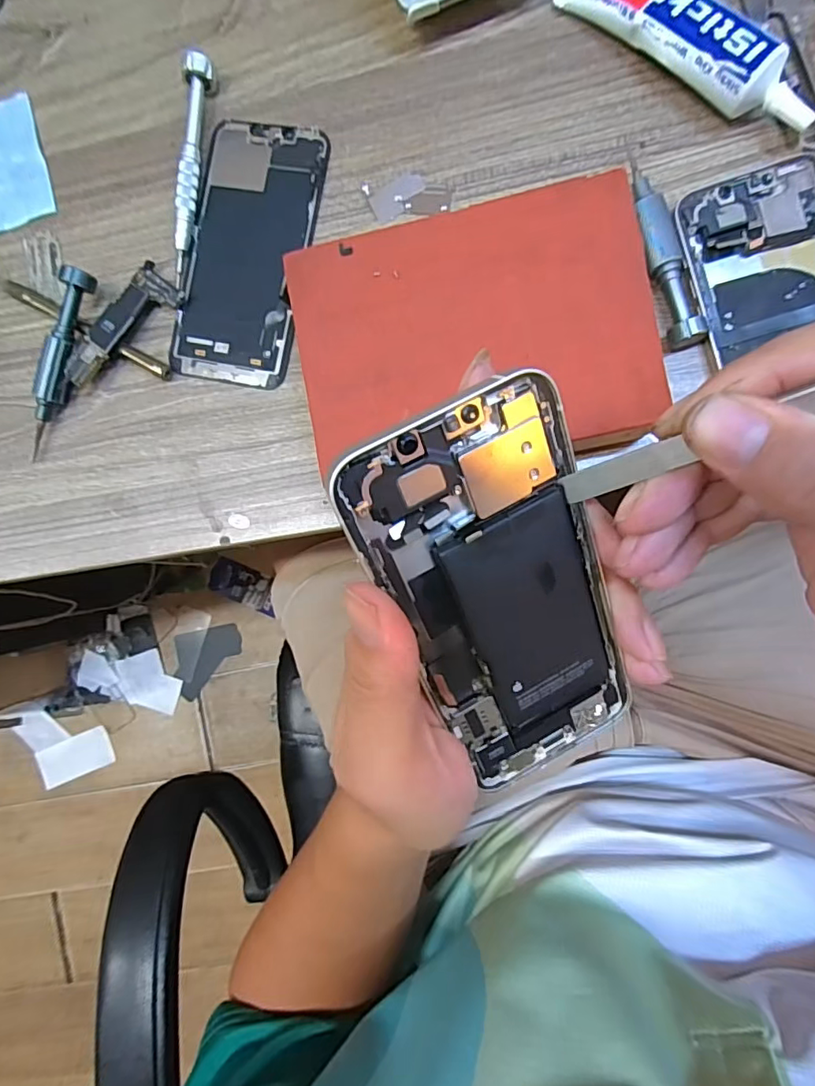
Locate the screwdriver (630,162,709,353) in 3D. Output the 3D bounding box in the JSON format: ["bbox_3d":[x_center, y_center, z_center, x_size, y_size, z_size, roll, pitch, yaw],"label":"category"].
[{"bbox_3d":[0.125,-0.141,0.263,0.018,0.010,0.095,-17,87,7],"label":"screwdriver"}]

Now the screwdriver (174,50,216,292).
[{"bbox_3d":[-0.118,-0.201,0.294,0.012,0.016,0.118,7,91,8],"label":"screwdriver"}]

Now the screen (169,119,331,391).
[{"bbox_3d":[-0.087,-0.159,0.297,0.066,0.004,0.142,12,91,8],"label":"screen"}]

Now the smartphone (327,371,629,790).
[{"bbox_3d":[0.032,0.022,0.180,0.069,0.007,0.144,-27,118,-6],"label":"smartphone"}]

